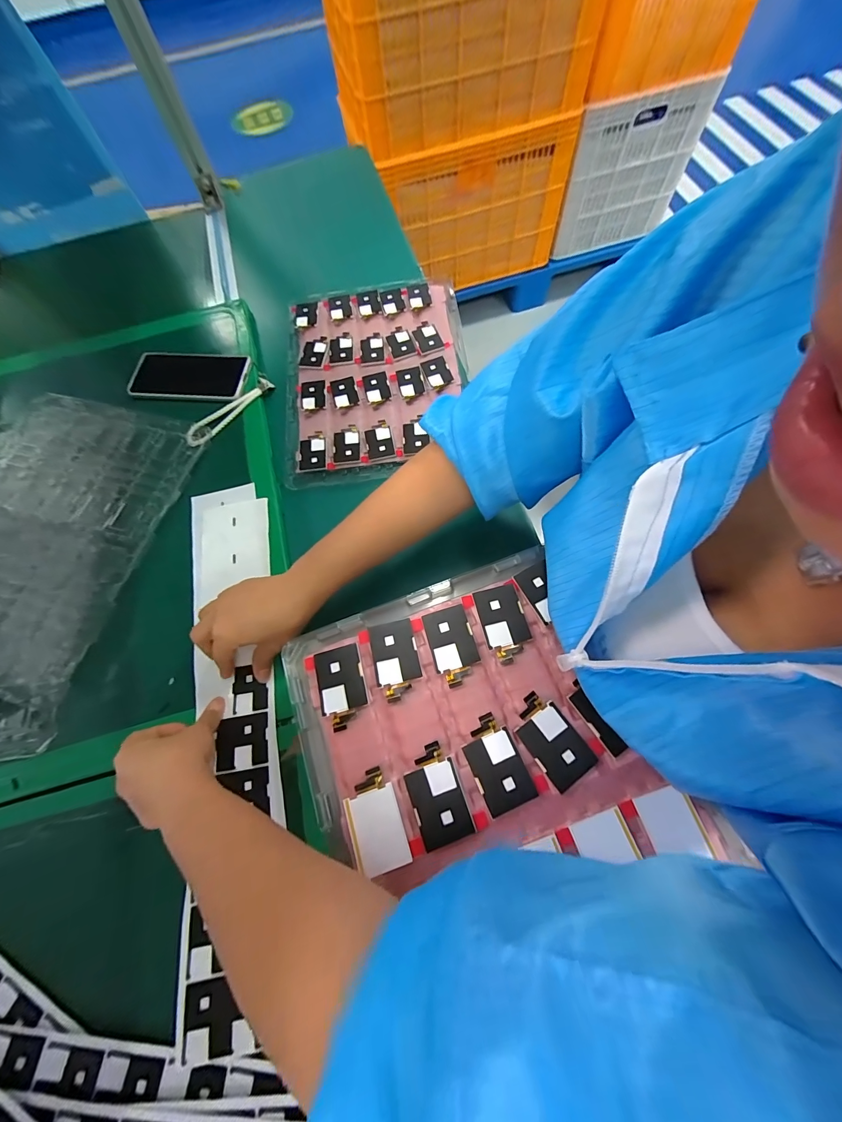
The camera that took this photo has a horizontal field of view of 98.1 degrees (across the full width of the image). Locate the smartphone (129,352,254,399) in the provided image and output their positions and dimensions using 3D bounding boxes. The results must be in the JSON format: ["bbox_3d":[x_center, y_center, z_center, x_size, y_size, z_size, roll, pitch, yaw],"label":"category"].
[{"bbox_3d":[-0.316,-0.262,0.502,0.151,0.013,0.079,7,70,6],"label":"smartphone"}]

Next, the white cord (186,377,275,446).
[{"bbox_3d":[-0.257,-0.205,0.494,0.024,0.010,0.140,36,76,16],"label":"white cord"}]

